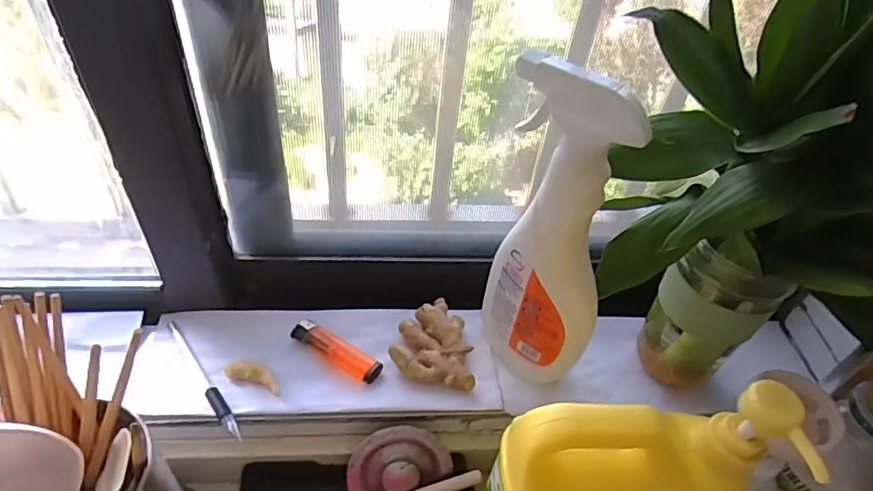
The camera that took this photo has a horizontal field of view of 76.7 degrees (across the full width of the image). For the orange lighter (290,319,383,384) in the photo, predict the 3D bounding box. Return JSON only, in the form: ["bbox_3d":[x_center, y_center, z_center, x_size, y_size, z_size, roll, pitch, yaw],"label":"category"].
[{"bbox_3d":[-0.086,0.091,0.475,0.085,0.008,0.022,27,49,18],"label":"orange lighter"}]

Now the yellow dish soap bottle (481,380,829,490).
[{"bbox_3d":[0.109,0.162,0.352,0.150,0.205,0.070,3,46,-5],"label":"yellow dish soap bottle"}]

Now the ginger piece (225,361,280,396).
[{"bbox_3d":[-0.146,0.105,0.448,0.047,0.009,0.018,17,47,9],"label":"ginger piece"}]

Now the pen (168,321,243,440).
[{"bbox_3d":[-0.188,0.104,0.443,0.010,0.008,0.133,-28,55,-29],"label":"pen"}]

